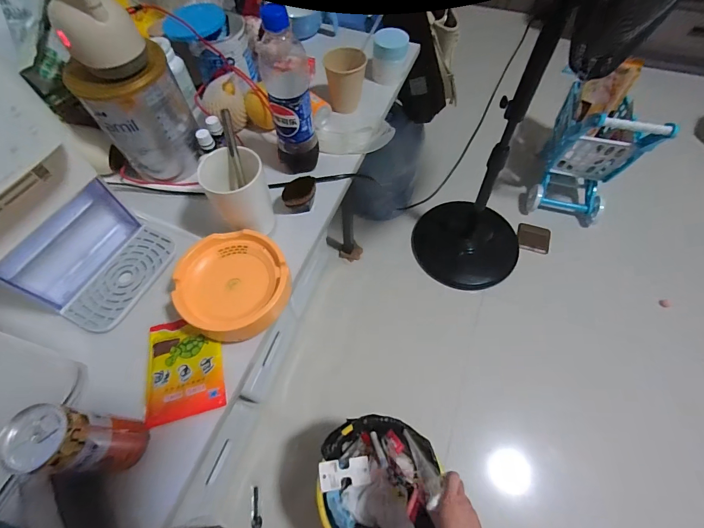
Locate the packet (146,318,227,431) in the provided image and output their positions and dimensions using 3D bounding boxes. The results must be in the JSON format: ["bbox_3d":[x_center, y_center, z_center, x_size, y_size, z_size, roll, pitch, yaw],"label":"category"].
[{"bbox_3d":[-0.204,0.123,0.436,0.085,0.014,0.128,-14,56,-10],"label":"packet"}]

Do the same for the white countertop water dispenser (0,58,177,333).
[{"bbox_3d":[-0.372,-0.076,0.378,0.193,0.288,0.157,26,66,16],"label":"white countertop water dispenser"}]

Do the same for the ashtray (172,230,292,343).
[{"bbox_3d":[-0.149,0.028,0.457,0.132,0.051,0.134,-1,61,2],"label":"ashtray"}]

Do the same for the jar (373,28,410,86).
[{"bbox_3d":[0.072,-0.392,0.668,0.066,0.076,0.069,4,62,5],"label":"jar"}]

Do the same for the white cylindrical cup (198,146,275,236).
[{"bbox_3d":[-0.150,-0.093,0.481,0.075,0.109,0.070,-27,64,-12],"label":"white cylindrical cup"}]

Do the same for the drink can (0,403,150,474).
[{"bbox_3d":[-0.252,0.166,0.334,0.049,0.120,0.047,-1,61,2],"label":"drink can"}]

